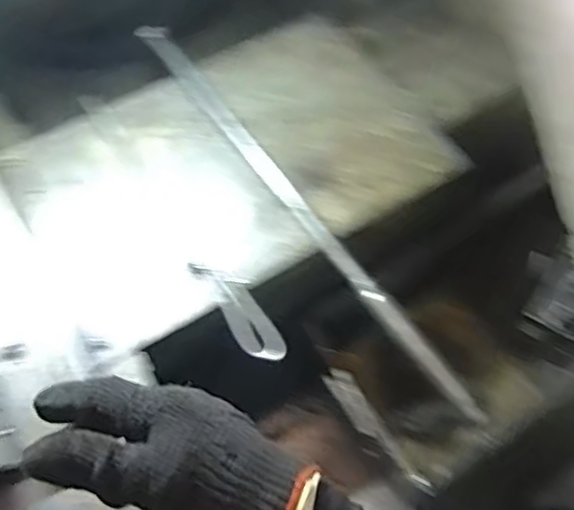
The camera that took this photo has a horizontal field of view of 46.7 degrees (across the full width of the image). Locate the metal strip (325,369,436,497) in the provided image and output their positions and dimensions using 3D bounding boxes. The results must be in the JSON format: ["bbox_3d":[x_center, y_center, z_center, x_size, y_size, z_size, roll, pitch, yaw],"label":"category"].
[{"bbox_3d":[0.089,0.178,0.664,0.027,0.008,0.149,-37,65,-1],"label":"metal strip"}]

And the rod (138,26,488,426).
[{"bbox_3d":[-0.001,-0.065,0.672,0.024,0.019,0.569,-32,64,-13],"label":"rod"}]

